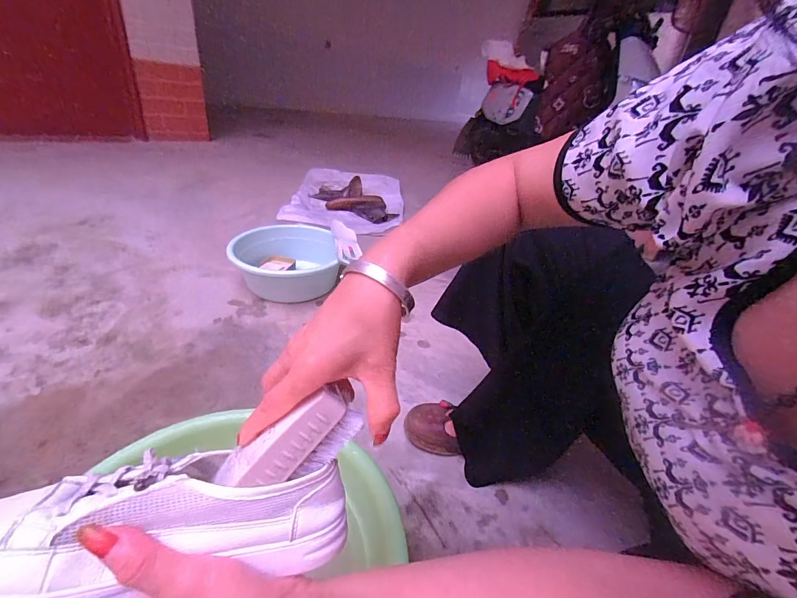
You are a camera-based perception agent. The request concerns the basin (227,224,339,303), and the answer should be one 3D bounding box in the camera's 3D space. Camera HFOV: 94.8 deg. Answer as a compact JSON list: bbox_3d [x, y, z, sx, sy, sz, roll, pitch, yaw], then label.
[{"bbox_3d":[-0.322,-0.097,1.049,0.286,0.120,0.305,-2,34,-14],"label":"basin"}]

